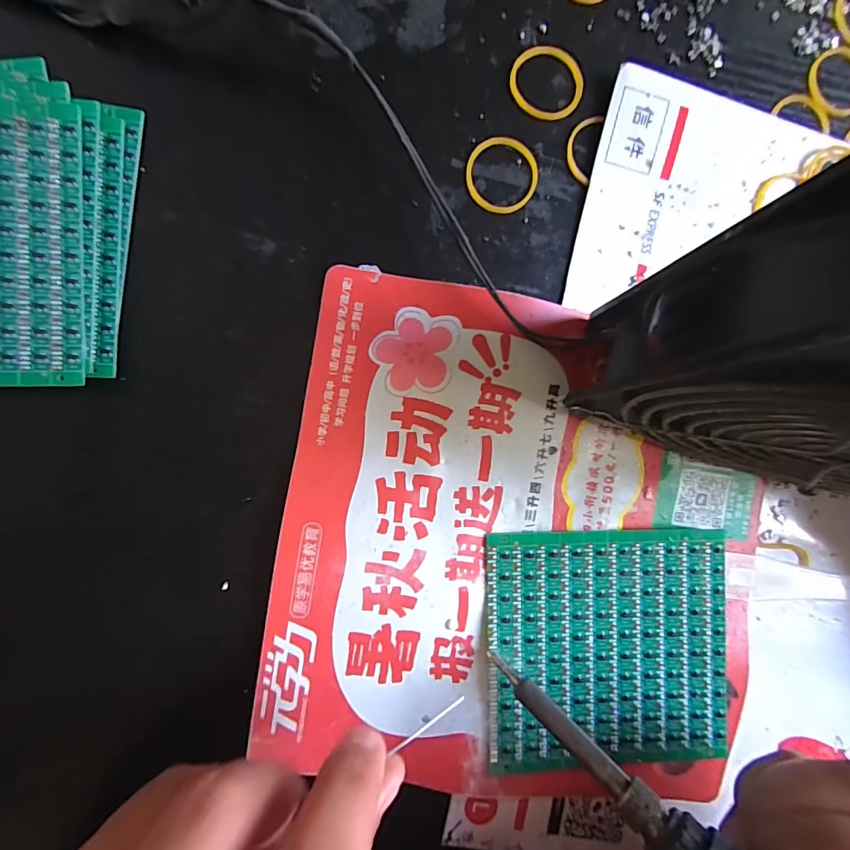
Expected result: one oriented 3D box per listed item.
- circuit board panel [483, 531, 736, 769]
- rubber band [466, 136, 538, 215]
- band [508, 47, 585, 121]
[{"bbox_3d":[0.075,0.091,0.180,0.098,0.004,0.093,0,89,-5],"label":"circuit board panel"},{"bbox_3d":[0.032,-0.103,0.181,0.030,0.004,0.031,0,90,-8],"label":"rubber band"},{"bbox_3d":[0.051,-0.142,0.183,0.031,0.004,0.029,0,90,-8],"label":"band"}]

